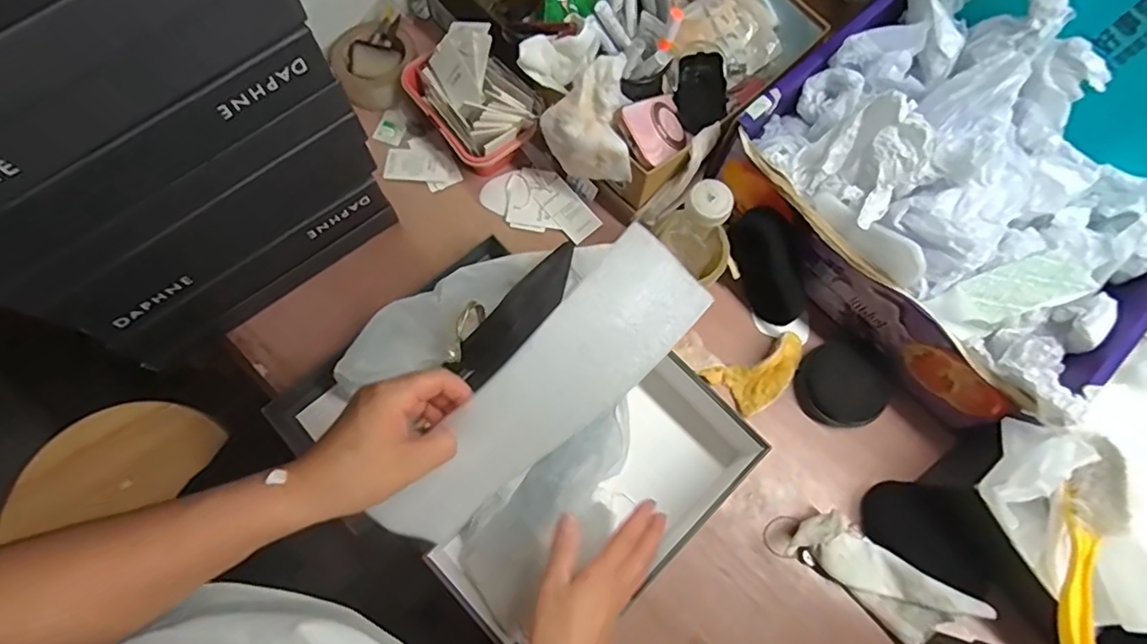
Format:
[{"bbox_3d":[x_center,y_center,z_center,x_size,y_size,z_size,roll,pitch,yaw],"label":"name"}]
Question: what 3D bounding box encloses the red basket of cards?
[{"bbox_3d":[-0.121,-0.266,0.682,0.106,0.085,0.166,-37,78,-11],"label":"red basket of cards"}]

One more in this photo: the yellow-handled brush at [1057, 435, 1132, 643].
[{"bbox_3d":[0.459,0.198,0.518,0.051,0.046,0.219,30,75,6],"label":"yellow-handled brush"}]

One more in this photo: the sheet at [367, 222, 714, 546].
[{"bbox_3d":[-0.028,0.059,0.439,0.289,0.026,0.085,-45,114,5],"label":"sheet"}]

